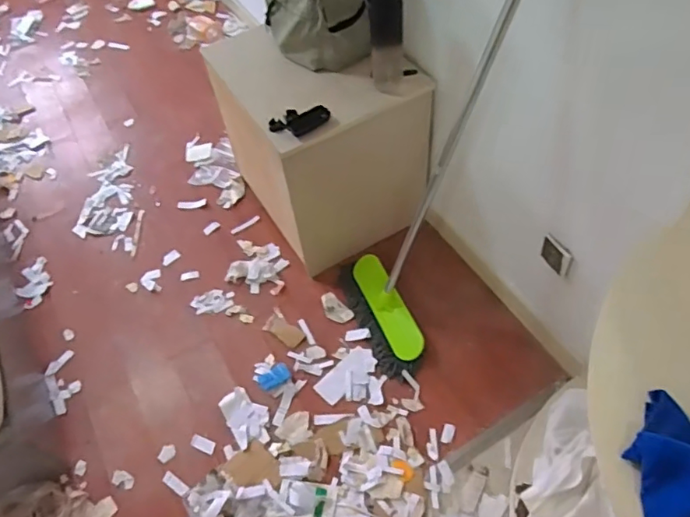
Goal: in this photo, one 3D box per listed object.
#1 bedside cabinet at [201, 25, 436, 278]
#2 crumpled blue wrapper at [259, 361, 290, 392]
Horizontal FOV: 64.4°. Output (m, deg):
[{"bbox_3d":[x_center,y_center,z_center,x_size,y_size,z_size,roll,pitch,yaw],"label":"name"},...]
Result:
[{"bbox_3d":[-0.060,-0.370,1.689,0.462,0.530,0.512,-27,57,-14],"label":"bedside cabinet"},{"bbox_3d":[-0.202,0.339,1.571,0.090,0.010,0.057,-30,58,-16],"label":"crumpled blue wrapper"}]

